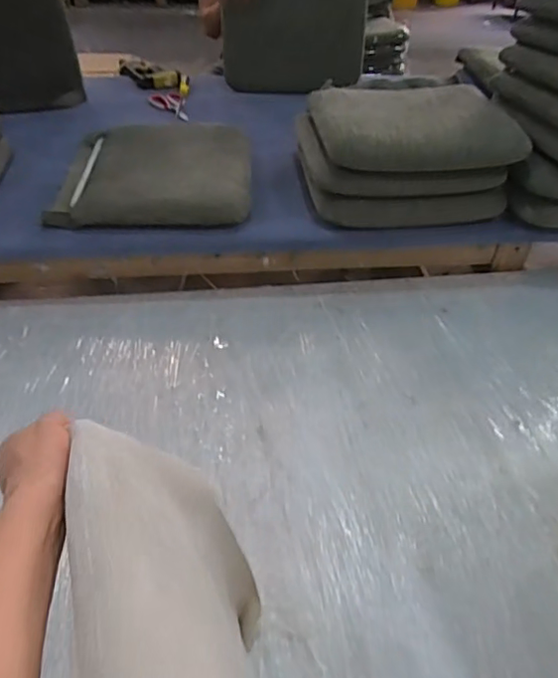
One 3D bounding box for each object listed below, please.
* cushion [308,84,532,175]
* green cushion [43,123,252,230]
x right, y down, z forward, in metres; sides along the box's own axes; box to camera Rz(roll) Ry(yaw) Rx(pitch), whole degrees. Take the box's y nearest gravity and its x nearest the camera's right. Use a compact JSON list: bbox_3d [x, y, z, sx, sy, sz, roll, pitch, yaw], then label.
[{"bbox_3d":[0.303,-0.496,1.284,0.445,0.077,0.329,0,45,-3],"label":"cushion"},{"bbox_3d":[-0.292,-0.417,1.364,0.448,0.089,0.419,1,45,-2],"label":"green cushion"}]

